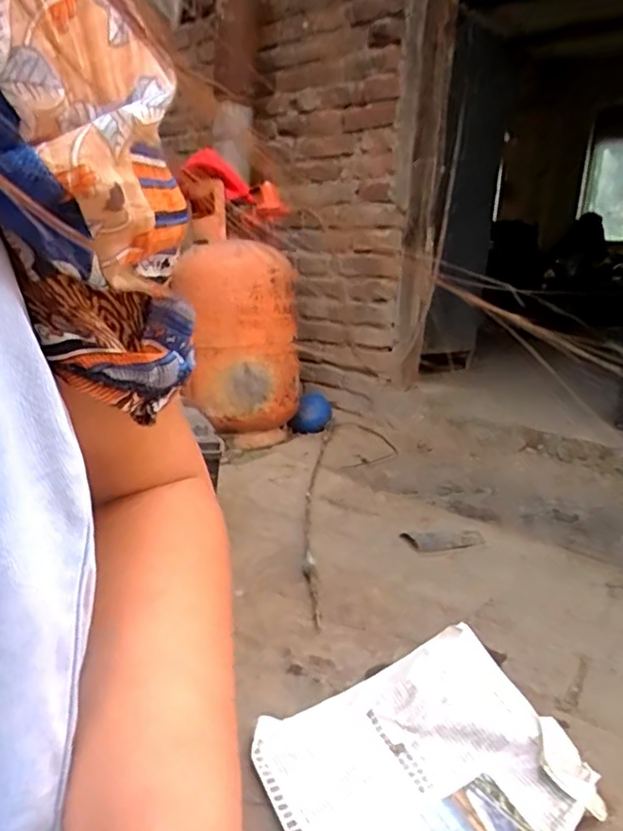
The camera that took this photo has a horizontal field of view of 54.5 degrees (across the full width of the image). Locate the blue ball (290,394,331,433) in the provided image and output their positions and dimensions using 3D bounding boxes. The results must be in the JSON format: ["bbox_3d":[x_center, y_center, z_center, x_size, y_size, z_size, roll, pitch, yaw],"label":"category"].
[{"bbox_3d":[0.003,-0.005,1.772,0.095,0.096,0.095,4,15,-1],"label":"blue ball"}]

